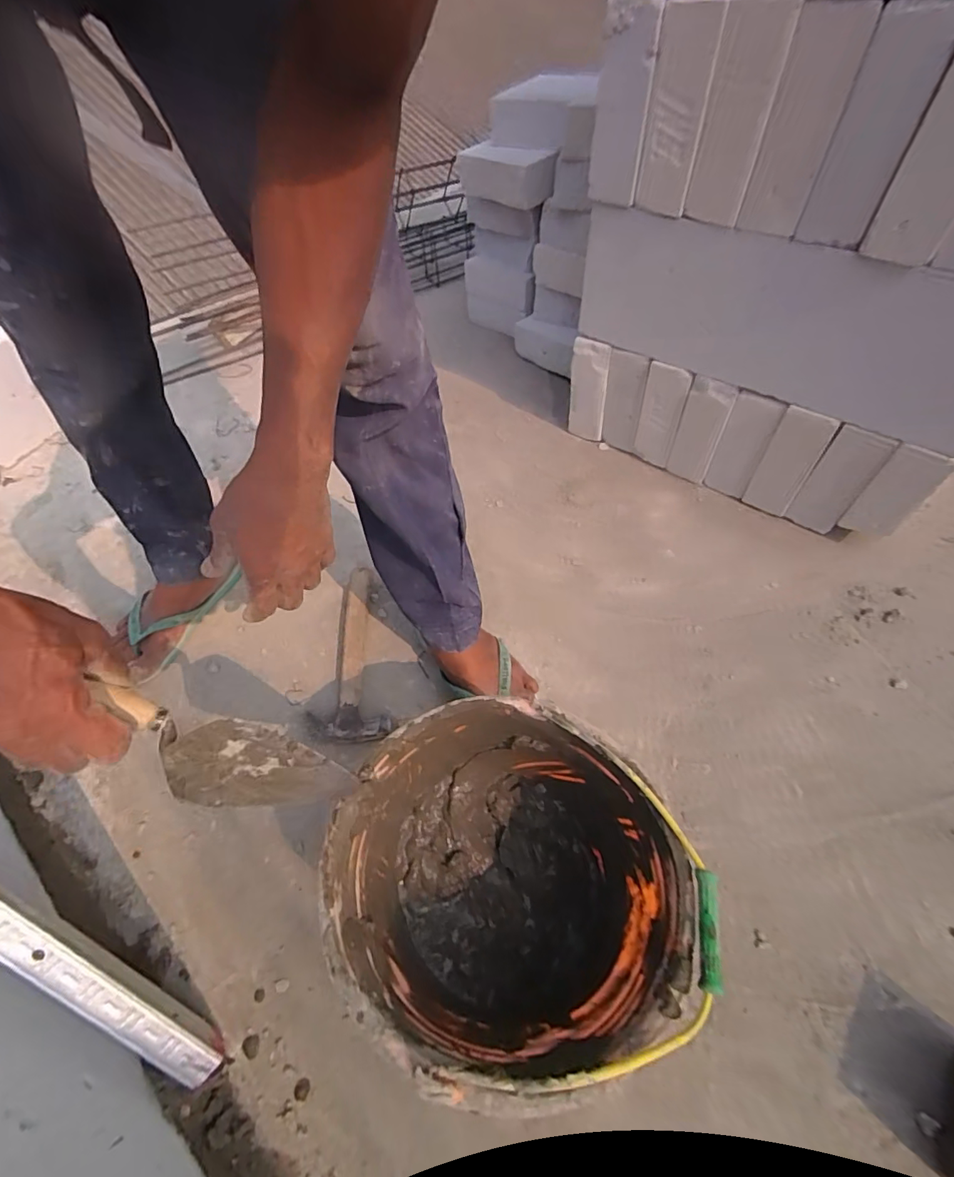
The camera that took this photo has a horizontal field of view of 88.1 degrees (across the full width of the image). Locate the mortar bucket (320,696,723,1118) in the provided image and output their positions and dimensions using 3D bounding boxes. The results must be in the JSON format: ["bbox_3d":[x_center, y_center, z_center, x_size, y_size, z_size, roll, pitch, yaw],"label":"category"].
[{"bbox_3d":[0.026,0.290,0.492,0.275,0.225,0.285,-2,54,3],"label":"mortar bucket"}]

